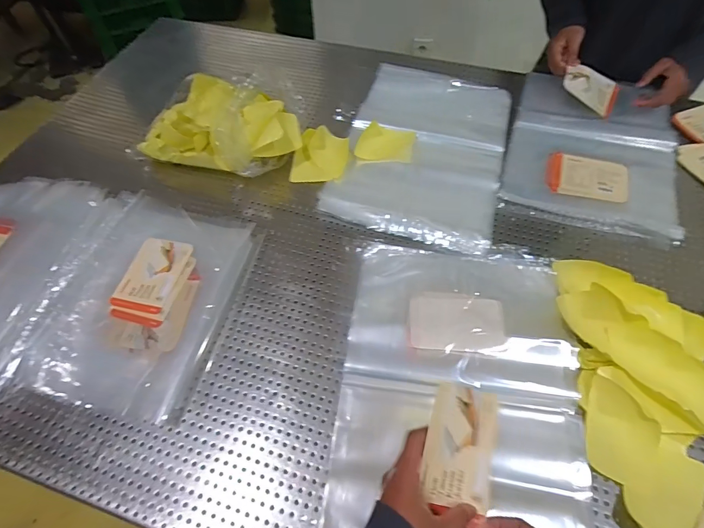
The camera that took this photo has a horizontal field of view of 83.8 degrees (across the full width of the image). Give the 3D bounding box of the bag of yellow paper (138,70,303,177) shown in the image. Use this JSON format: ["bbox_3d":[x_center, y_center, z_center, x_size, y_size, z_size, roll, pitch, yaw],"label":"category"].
[{"bbox_3d":[-0.252,-0.272,0.773,0.288,0.141,0.194,9,60,7],"label":"bag of yellow paper"}]

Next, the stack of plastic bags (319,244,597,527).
[{"bbox_3d":[0.147,0.178,0.532,0.326,0.035,0.472,7,60,6],"label":"stack of plastic bags"}]

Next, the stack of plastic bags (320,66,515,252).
[{"bbox_3d":[0.150,-0.249,0.788,0.306,0.033,0.450,14,61,10],"label":"stack of plastic bags"}]

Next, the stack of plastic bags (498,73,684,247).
[{"bbox_3d":[0.482,-0.235,0.786,0.305,0.027,0.407,17,62,11],"label":"stack of plastic bags"}]

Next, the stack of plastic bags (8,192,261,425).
[{"bbox_3d":[-0.315,0.046,0.611,0.267,0.025,0.335,17,59,-2],"label":"stack of plastic bags"}]

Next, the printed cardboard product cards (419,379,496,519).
[{"bbox_3d":[0.112,0.184,0.400,0.077,0.009,0.113,15,79,-12],"label":"printed cardboard product cards"}]

